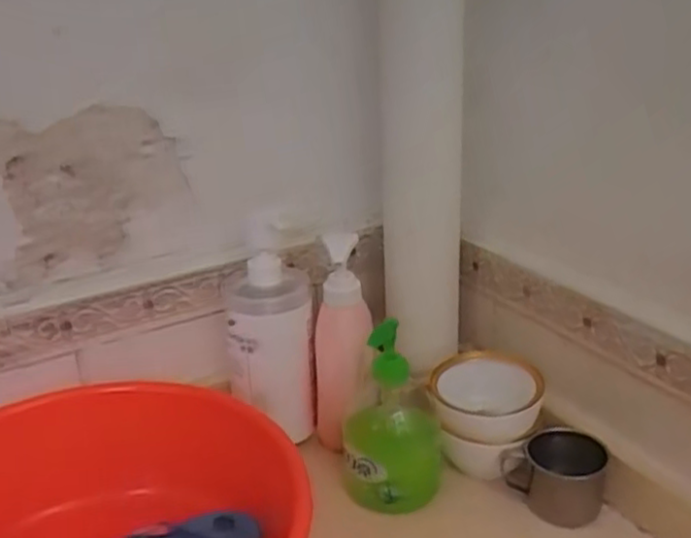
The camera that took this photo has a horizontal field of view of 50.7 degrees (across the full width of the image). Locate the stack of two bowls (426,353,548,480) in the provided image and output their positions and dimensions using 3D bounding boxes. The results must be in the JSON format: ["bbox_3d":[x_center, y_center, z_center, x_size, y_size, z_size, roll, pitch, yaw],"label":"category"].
[{"bbox_3d":[0.126,0.134,0.663,0.096,0.082,0.102,4,25,13],"label":"stack of two bowls"}]

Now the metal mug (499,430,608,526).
[{"bbox_3d":[0.183,0.175,0.617,0.071,0.054,0.061,-14,27,-24],"label":"metal mug"}]

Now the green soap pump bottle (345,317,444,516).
[{"bbox_3d":[0.039,0.122,0.624,0.085,0.155,0.085,-1,24,2],"label":"green soap pump bottle"}]

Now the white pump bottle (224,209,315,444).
[{"bbox_3d":[-0.072,0.056,0.691,0.080,0.199,0.075,-5,24,-6],"label":"white pump bottle"}]

